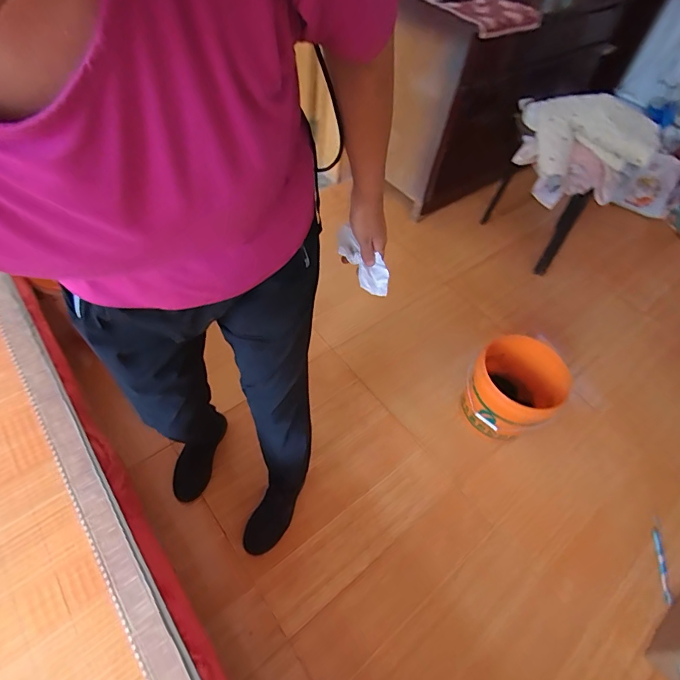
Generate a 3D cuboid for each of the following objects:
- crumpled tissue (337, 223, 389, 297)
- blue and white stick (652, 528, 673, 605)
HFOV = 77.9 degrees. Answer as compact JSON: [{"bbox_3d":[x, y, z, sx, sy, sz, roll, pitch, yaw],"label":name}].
[{"bbox_3d":[0.034,-0.132,0.715,0.050,0.035,0.142,-28,73,-22],"label":"crumpled tissue"},{"bbox_3d":[0.874,0.611,1.143,0.025,0.014,0.186,13,54,6],"label":"blue and white stick"}]

